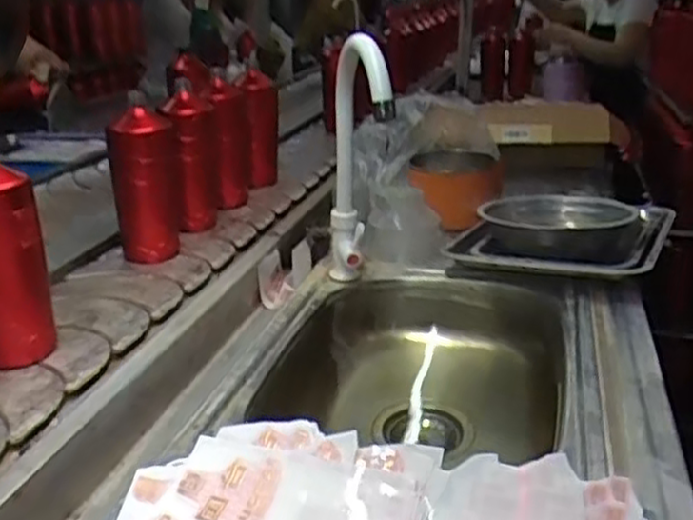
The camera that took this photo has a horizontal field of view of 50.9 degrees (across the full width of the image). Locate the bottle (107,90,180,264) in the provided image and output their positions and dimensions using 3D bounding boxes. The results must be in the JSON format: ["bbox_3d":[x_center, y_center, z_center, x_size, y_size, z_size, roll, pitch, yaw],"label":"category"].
[{"bbox_3d":[-0.271,-0.102,0.986,0.085,0.202,0.075,-5,21,-16],"label":"bottle"}]

